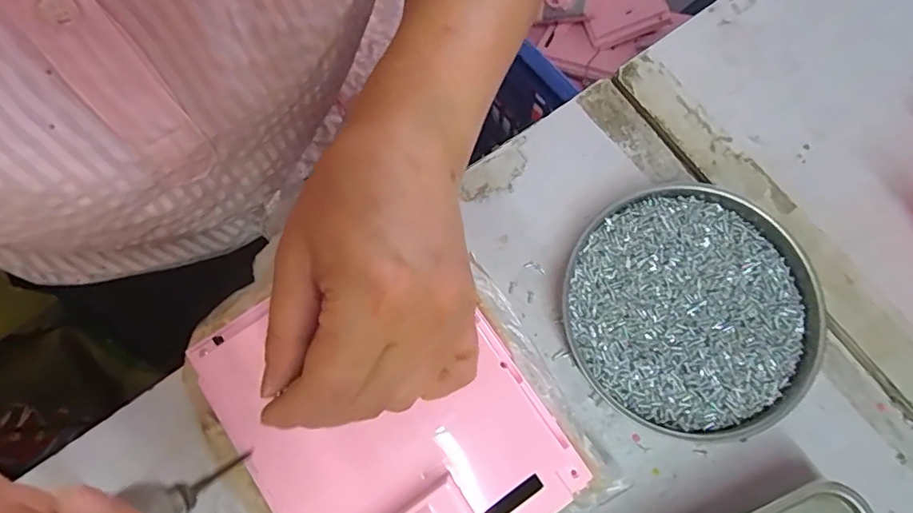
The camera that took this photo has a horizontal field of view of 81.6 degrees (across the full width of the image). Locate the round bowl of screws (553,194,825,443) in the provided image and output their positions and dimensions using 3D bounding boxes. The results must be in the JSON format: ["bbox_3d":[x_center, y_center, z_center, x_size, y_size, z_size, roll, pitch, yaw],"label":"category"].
[{"bbox_3d":[0.128,0.030,0.296,0.136,0.026,0.128,0,77,1],"label":"round bowl of screws"}]

